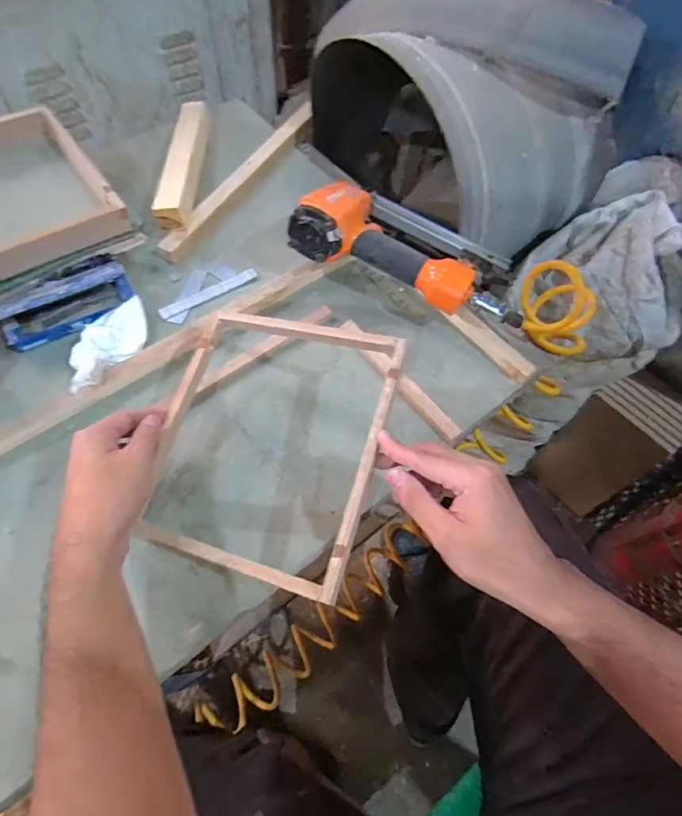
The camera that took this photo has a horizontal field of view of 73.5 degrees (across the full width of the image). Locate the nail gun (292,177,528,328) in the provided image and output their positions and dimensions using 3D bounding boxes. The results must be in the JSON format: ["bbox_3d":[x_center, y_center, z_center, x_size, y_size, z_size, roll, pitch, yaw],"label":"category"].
[{"bbox_3d":[0.084,-0.187,0.509,0.254,0.088,0.158,18,62,6],"label":"nail gun"}]

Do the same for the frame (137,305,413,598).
[{"bbox_3d":[-0.061,0.020,0.371,0.190,0.014,0.210,11,70,20],"label":"frame"}]

